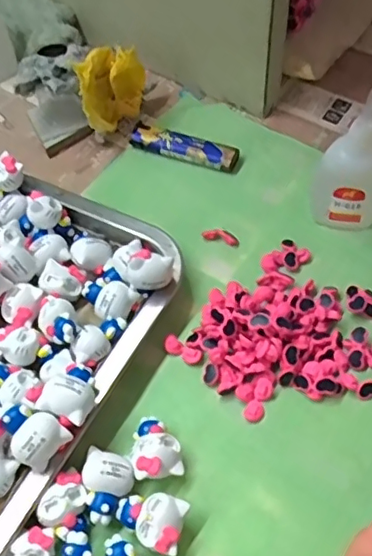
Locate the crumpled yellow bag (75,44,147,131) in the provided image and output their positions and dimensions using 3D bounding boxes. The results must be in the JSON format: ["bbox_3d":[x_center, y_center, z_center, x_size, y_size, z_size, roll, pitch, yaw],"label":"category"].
[{"bbox_3d":[-0.050,-0.127,0.409,0.044,0.062,0.036,-11,56,-3],"label":"crumpled yellow bag"}]

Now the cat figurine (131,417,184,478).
[{"bbox_3d":[-0.015,0.087,0.297,0.024,0.019,0.034,-9,56,-2],"label":"cat figurine"}]

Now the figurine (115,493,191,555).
[{"bbox_3d":[-0.017,0.116,0.280,0.034,0.018,0.024,15,59,13],"label":"figurine"}]

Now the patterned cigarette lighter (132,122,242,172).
[{"bbox_3d":[-0.002,-0.094,0.419,0.080,0.010,0.021,17,59,15],"label":"patterned cigarette lighter"}]

